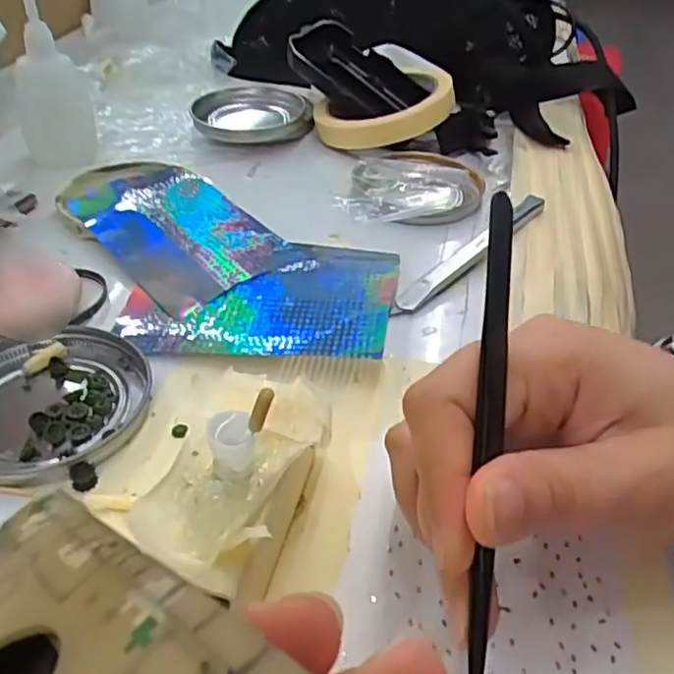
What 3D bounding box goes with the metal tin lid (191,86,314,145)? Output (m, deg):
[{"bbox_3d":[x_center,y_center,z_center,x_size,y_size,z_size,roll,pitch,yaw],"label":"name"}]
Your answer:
[{"bbox_3d":[-0.060,-0.157,0.477,0.085,0.014,0.078,-1,38,-3],"label":"metal tin lid"}]

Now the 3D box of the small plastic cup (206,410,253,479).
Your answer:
[{"bbox_3d":[-0.030,0.032,0.194,0.012,0.018,0.013,2,41,-1],"label":"small plastic cup"}]

